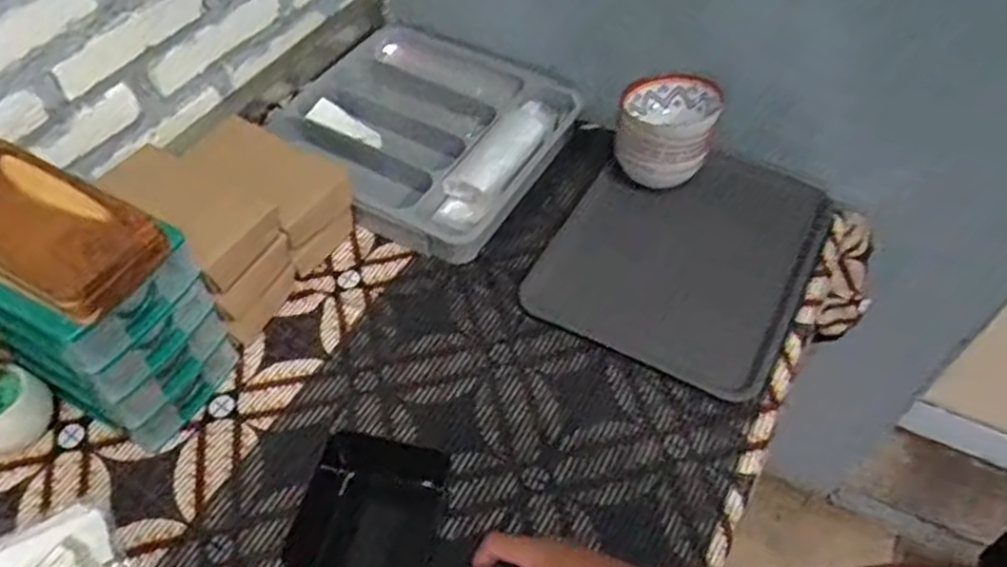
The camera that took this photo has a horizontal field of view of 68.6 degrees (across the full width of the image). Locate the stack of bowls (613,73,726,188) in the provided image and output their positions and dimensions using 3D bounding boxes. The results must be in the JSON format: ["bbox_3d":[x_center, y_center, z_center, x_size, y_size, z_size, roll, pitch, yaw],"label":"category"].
[{"bbox_3d":[0.204,-0.189,0.943,0.121,0.107,0.108,8,51,5],"label":"stack of bowls"}]

